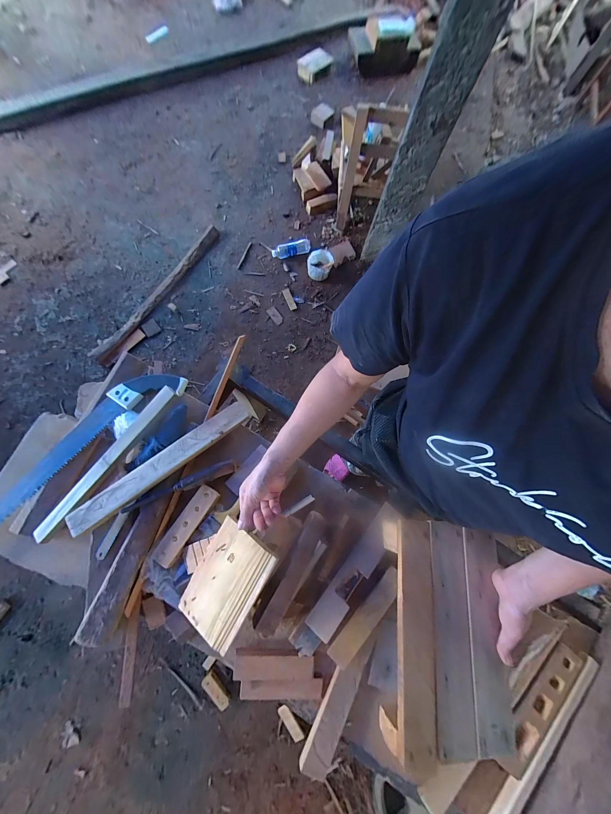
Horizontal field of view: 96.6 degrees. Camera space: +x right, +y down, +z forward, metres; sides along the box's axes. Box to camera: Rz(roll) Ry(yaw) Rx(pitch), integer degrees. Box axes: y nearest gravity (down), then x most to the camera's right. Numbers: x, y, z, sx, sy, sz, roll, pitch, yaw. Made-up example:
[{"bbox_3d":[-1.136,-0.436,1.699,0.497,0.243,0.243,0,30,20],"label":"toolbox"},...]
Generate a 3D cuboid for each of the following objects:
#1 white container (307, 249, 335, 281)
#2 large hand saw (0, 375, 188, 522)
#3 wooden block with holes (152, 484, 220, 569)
[{"bbox_3d":[0.078,-0.748,1.432,0.124,0.122,0.110,-2,78,-5],"label":"white container"},{"bbox_3d":[-0.493,0.082,0.579,0.515,0.025,0.097,-39,83,-11],"label":"large hand saw"},{"bbox_3d":[-0.242,0.241,0.560,0.047,0.026,0.160,31,77,2],"label":"wooden block with holes"}]

